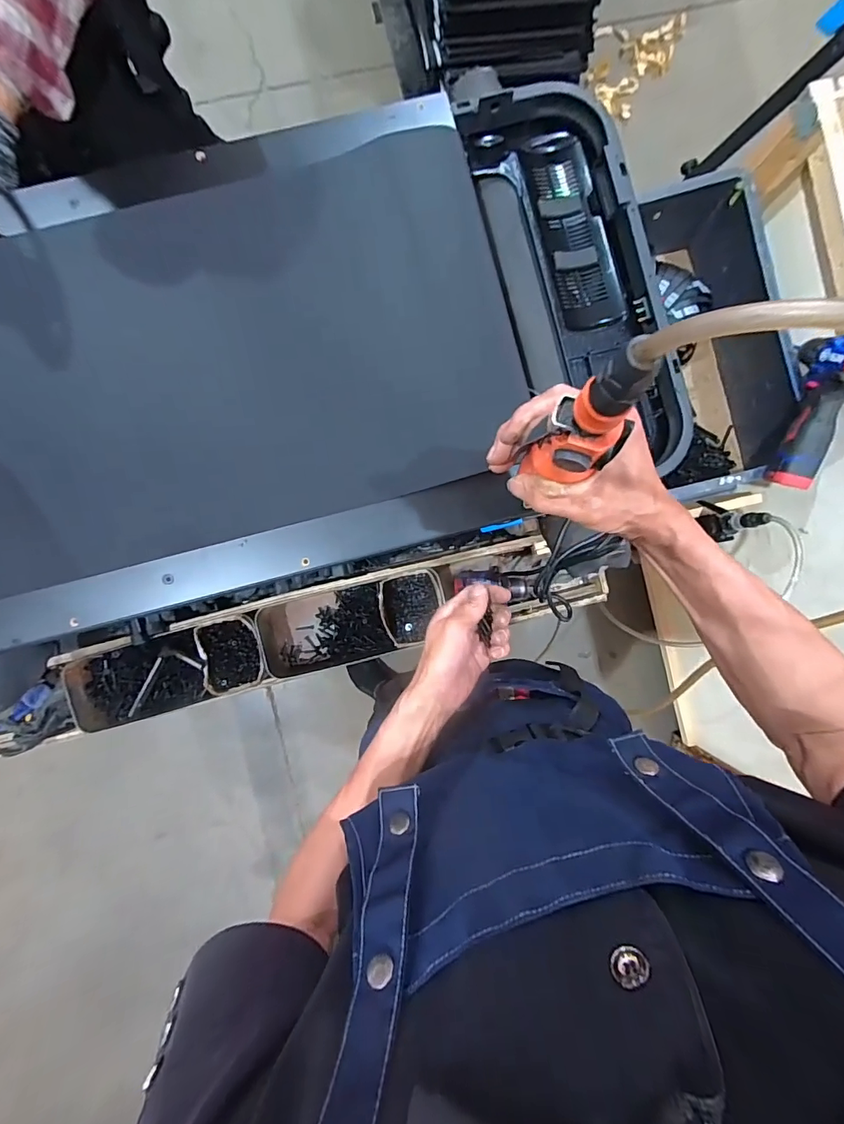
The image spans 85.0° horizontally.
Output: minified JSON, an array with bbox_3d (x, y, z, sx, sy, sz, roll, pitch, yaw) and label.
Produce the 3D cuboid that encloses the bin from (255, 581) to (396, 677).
[{"bbox_3d":[-0.164,0.121,0.809,0.213,0.079,0.134,-14,89,-2],"label":"bin"}]

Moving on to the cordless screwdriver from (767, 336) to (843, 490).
[{"bbox_3d":[0.542,-0.209,0.643,0.051,0.117,0.203,11,107,-2],"label":"cordless screwdriver"}]

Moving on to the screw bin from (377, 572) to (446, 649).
[{"bbox_3d":[-0.015,0.080,0.793,0.106,0.042,0.122,-13,89,-2],"label":"screw bin"}]

